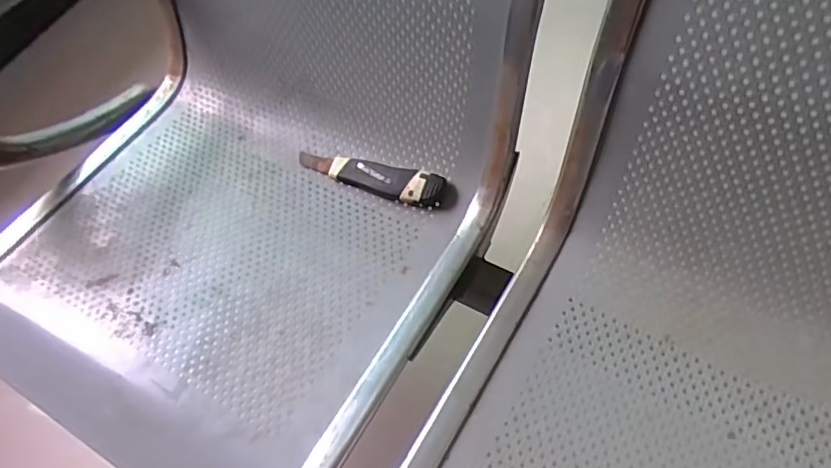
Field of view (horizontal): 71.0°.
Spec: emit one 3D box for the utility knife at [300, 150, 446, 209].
[{"bbox_3d":[-0.056,-0.070,0.690,0.188,0.037,0.045,18,59,16],"label":"utility knife"}]

